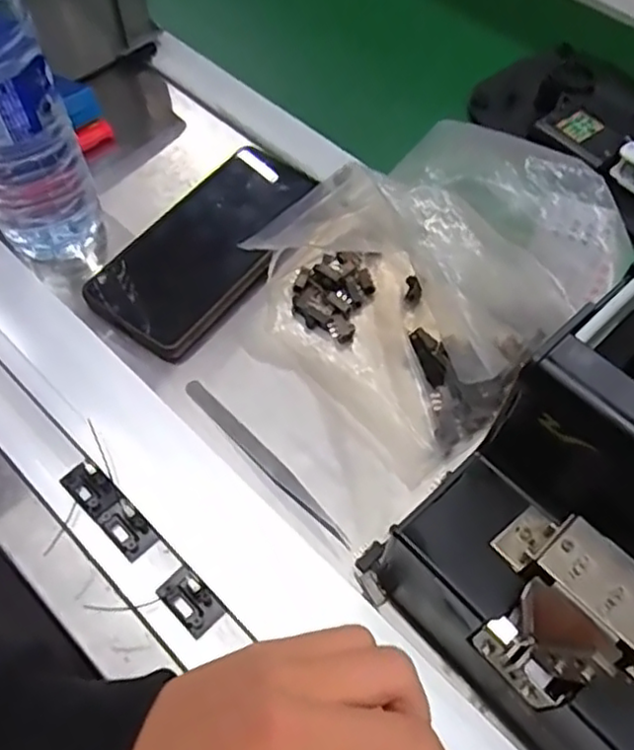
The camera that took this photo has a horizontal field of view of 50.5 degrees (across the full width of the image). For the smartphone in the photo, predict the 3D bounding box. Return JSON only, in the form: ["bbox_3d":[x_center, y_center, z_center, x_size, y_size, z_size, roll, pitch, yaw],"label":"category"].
[{"bbox_3d":[-0.068,-0.084,0.438,0.088,0.020,0.161,36,65,19],"label":"smartphone"}]

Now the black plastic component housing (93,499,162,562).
[{"bbox_3d":[-0.091,0.073,0.320,0.028,0.012,0.017,41,66,21],"label":"black plastic component housing"}]

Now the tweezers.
[{"bbox_3d":[-0.029,0.046,0.369,0.012,0.010,0.130,-37,66,-21],"label":"tweezers"}]

